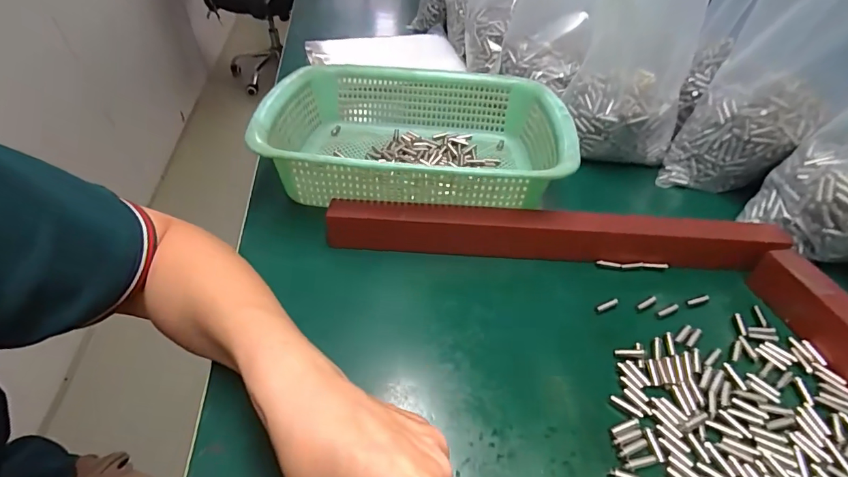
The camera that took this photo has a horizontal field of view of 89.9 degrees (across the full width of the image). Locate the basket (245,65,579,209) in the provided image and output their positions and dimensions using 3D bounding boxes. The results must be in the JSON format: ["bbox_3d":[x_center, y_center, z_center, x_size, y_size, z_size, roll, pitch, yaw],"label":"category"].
[{"bbox_3d":[-0.006,-0.107,0.454,0.288,0.081,0.222,3,43,2],"label":"basket"}]

